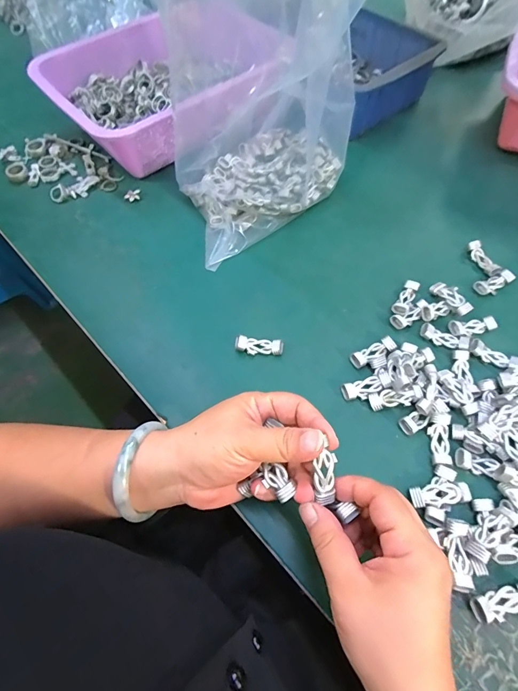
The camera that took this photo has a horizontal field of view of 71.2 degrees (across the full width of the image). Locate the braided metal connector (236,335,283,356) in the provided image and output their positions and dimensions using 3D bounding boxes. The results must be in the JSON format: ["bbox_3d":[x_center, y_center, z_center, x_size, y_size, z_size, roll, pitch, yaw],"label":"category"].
[{"bbox_3d":[0.001,0.001,0.346,0.045,0.014,0.015,5,61,2],"label":"braided metal connector"}]

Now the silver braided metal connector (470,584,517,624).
[{"bbox_3d":[0.168,0.177,0.249,0.044,0.011,0.017,-11,62,-7],"label":"silver braided metal connector"}]

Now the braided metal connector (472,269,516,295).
[{"bbox_3d":[0.246,-0.064,0.379,0.042,0.011,0.018,-20,63,-11],"label":"braided metal connector"}]

